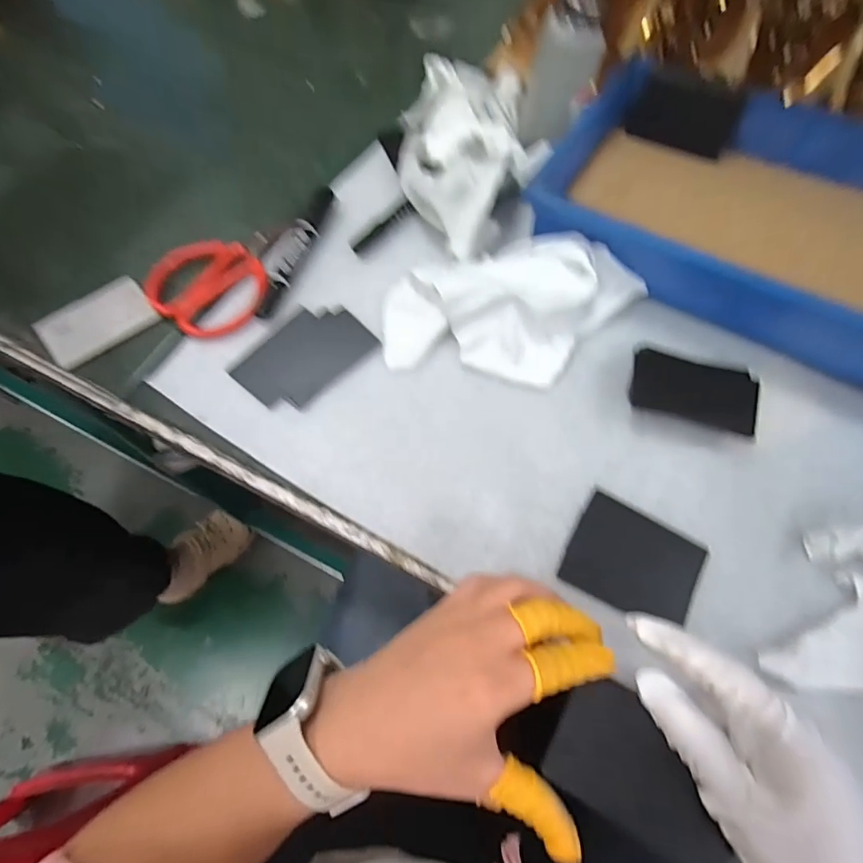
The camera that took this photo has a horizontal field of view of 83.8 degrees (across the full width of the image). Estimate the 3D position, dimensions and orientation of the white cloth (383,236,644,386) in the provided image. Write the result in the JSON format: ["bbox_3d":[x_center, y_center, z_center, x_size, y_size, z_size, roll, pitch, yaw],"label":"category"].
[{"bbox_3d":[0.065,-0.103,0.387,0.204,0.040,0.118,7,68,3],"label":"white cloth"}]

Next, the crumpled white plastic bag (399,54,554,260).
[{"bbox_3d":[0.036,-0.264,0.449,0.128,0.053,0.228,-2,67,-1],"label":"crumpled white plastic bag"}]

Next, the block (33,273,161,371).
[{"bbox_3d":[-0.280,-0.094,0.401,0.085,0.008,0.051,-39,73,-14],"label":"block"}]

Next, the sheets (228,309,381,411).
[{"bbox_3d":[-0.103,-0.062,0.395,0.073,0.005,0.104,39,70,19],"label":"sheets"}]

